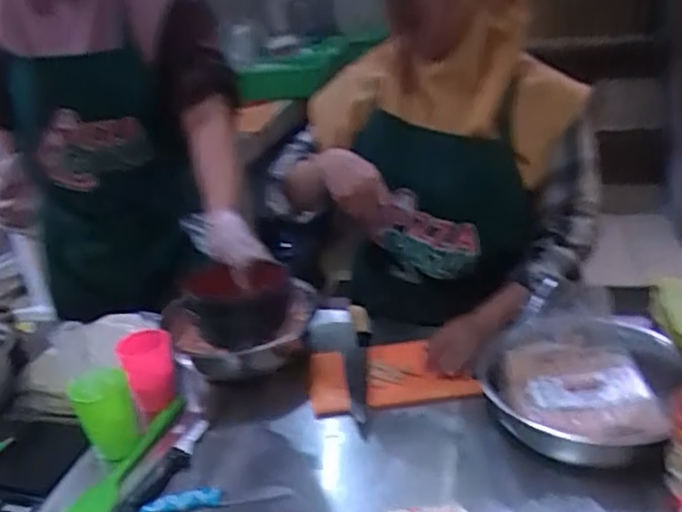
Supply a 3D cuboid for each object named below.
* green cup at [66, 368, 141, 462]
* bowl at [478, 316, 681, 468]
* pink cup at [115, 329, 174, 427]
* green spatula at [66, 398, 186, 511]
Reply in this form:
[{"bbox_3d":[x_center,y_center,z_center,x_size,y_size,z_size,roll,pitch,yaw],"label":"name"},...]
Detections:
[{"bbox_3d":[-0.318,0.211,0.881,0.072,0.127,0.062,-19,27,-25],"label":"green cup"},{"bbox_3d":[0.306,0.167,0.859,0.236,0.079,0.236,-6,25,3],"label":"bowl"},{"bbox_3d":[-0.283,0.168,0.969,0.073,0.120,0.077,-5,25,2],"label":"pink cup"},{"bbox_3d":[-0.293,0.276,0.888,0.061,0.019,0.267,1,27,18],"label":"green spatula"}]

